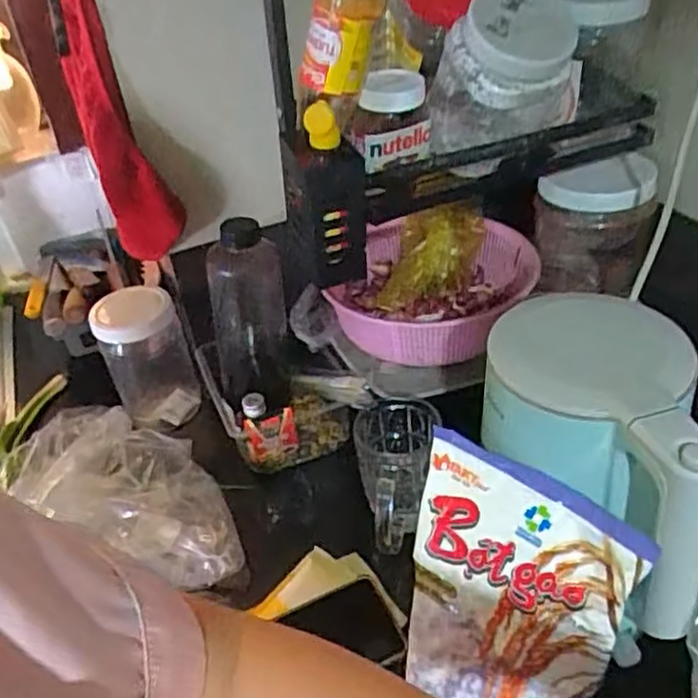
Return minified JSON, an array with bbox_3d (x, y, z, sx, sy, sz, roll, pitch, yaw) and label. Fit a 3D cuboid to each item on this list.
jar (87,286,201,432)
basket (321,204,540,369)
[{"bbox_3d":[-0.234,0.014,0.804,0.088,0.145,0.085,-20,38,-17],"label":"jar"},{"bbox_3d":[0.087,-0.064,0.717,0.206,0.091,0.175,1,37,11],"label":"basket"}]

